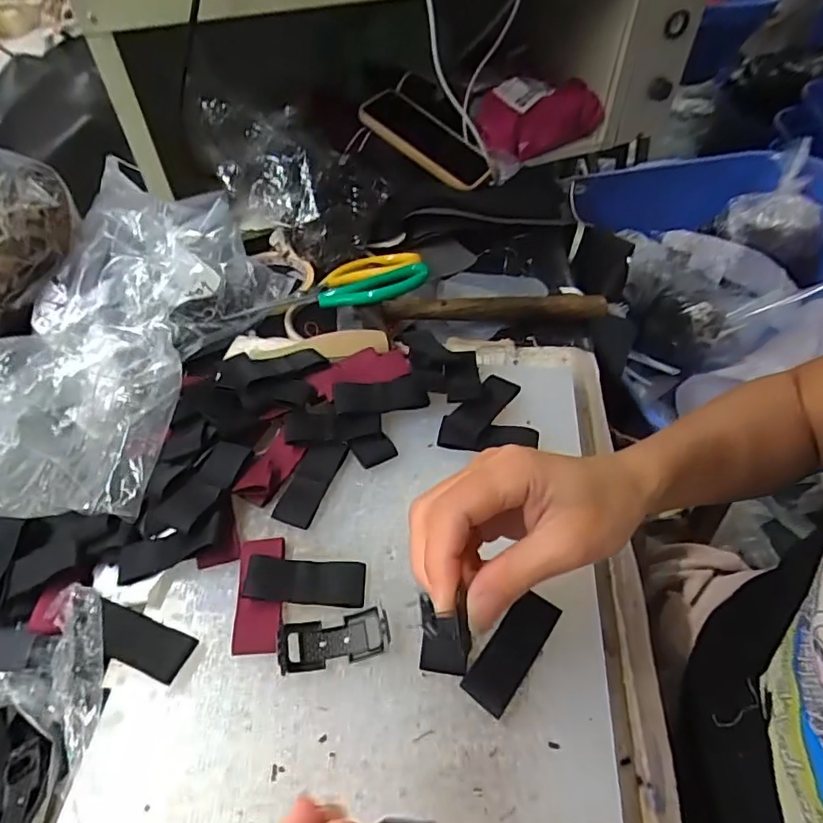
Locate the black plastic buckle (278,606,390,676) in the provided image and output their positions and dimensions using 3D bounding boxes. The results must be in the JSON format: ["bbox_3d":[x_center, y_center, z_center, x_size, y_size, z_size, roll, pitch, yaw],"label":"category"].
[{"bbox_3d":[-0.042,0.122,0.298,0.057,0.013,0.026,-8,51,-6],"label":"black plastic buckle"}]

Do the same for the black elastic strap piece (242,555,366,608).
[{"bbox_3d":[-0.061,0.098,0.320,0.066,0.013,0.026,1,51,1],"label":"black elastic strap piece"}]

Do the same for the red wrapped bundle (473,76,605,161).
[{"bbox_3d":[0.163,-0.379,0.708,0.172,0.066,0.071,-17,53,-13],"label":"red wrapped bundle"}]

